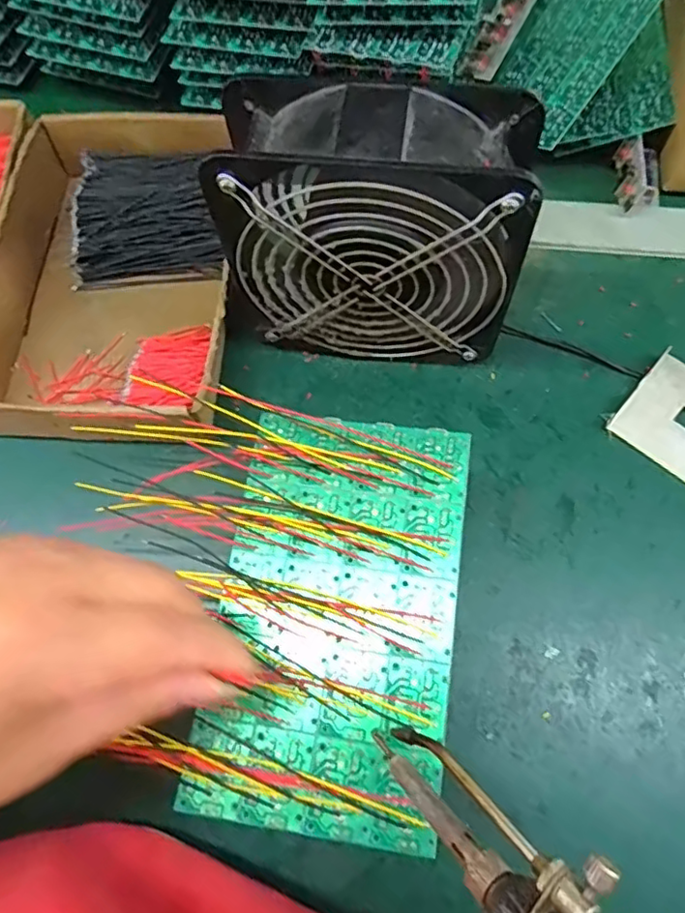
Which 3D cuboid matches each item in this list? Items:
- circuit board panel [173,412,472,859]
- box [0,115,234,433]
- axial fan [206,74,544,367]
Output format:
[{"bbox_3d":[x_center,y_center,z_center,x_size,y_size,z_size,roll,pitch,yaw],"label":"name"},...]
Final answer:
[{"bbox_3d":[-0.002,0.066,0.265,0.100,0.008,0.175,7,69,8],"label":"circuit board panel"},{"bbox_3d":[-0.148,-0.128,0.397,0.156,0.047,0.244,-3,68,4],"label":"box"},{"bbox_3d":[0.017,-0.116,0.326,0.151,0.150,0.063,6,69,5],"label":"axial fan"}]

